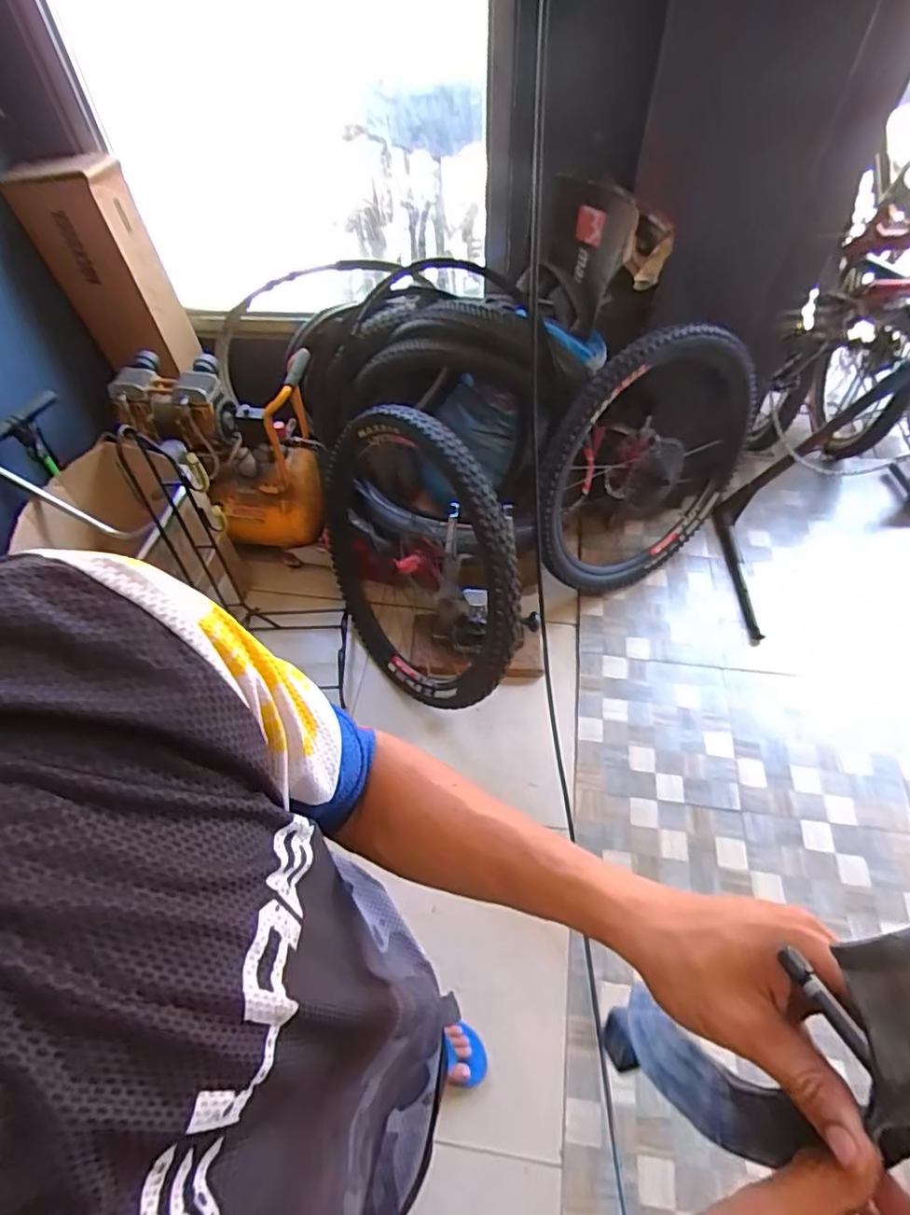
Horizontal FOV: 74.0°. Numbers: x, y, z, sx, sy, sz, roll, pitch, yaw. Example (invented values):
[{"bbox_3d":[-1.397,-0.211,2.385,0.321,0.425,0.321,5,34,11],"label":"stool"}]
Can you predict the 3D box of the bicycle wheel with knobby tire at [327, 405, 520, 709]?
[{"bbox_3d":[-0.113,-0.107,1.500,0.106,0.718,0.779,-20,15,-33],"label":"bicycle wheel with knobby tire"}]

